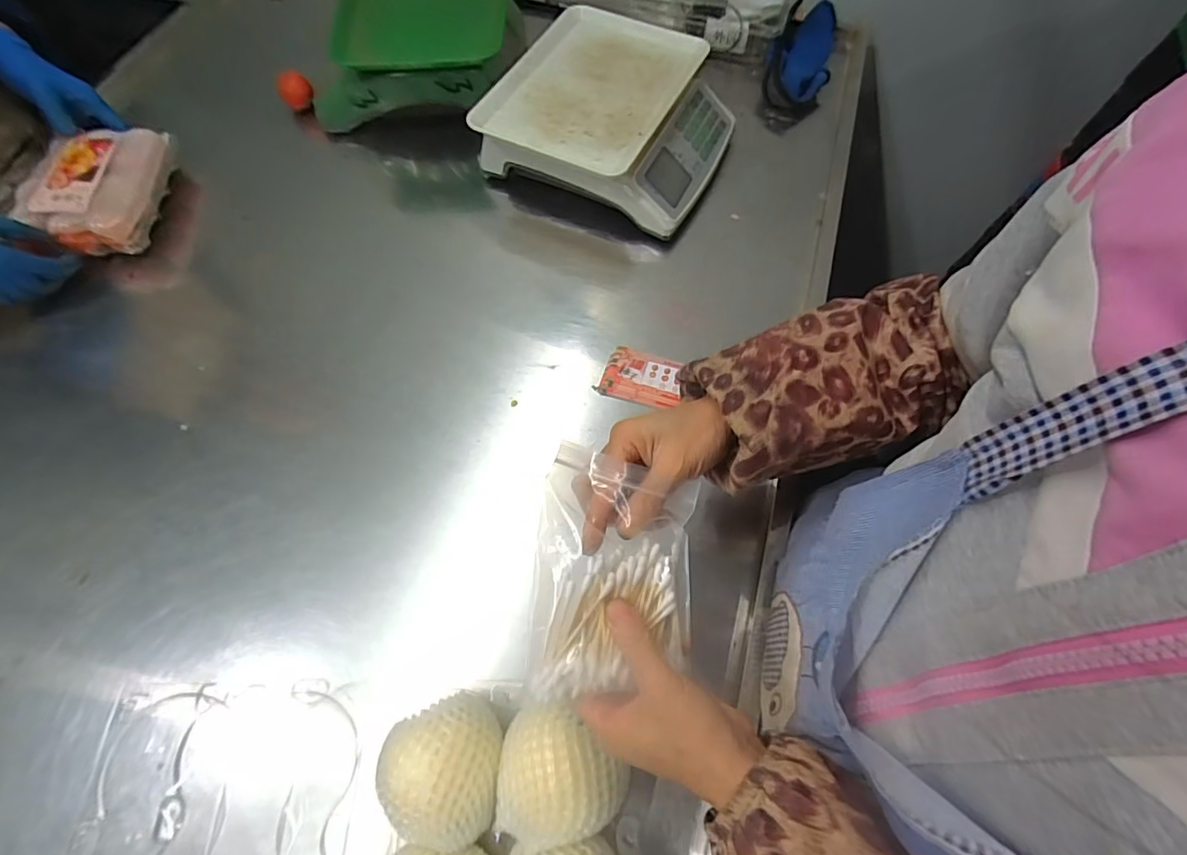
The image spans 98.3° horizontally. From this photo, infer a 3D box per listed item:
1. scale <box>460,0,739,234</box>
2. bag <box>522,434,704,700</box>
[{"bbox_3d":[0.030,-0.407,0.676,0.287,0.089,0.278,19,67,8],"label":"scale"},{"bbox_3d":[0.014,0.089,0.315,0.098,0.027,0.143,9,74,-9],"label":"bag"}]

